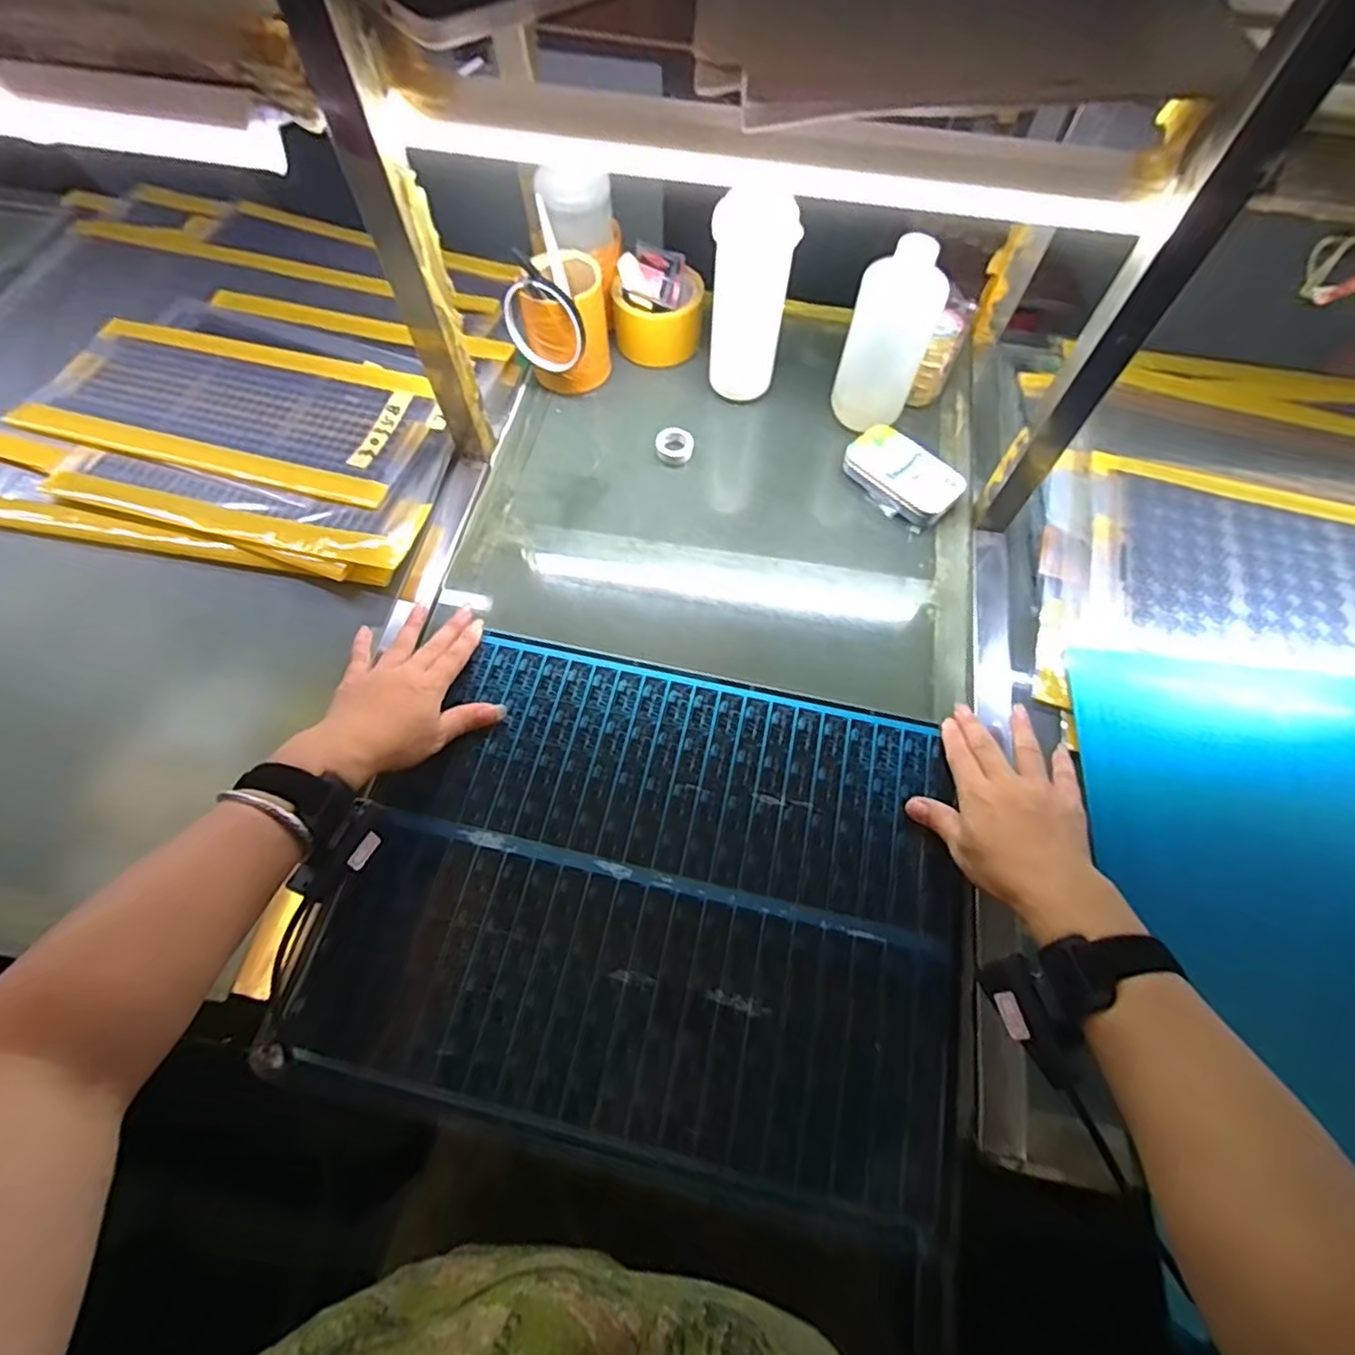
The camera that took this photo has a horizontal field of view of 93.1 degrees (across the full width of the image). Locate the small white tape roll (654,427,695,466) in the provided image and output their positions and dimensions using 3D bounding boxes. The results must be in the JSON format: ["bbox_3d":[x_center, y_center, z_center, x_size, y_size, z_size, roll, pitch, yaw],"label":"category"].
[{"bbox_3d":[-0.003,-0.236,0.654,0.039,0.016,0.035,6,66,3],"label":"small white tape roll"}]

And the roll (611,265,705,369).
[{"bbox_3d":[-0.020,-0.388,0.698,0.097,0.050,0.097,0,66,0],"label":"roll"}]

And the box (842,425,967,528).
[{"bbox_3d":[0.224,-0.200,0.638,0.071,0.030,0.112,-37,71,-15],"label":"box"}]

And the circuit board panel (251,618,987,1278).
[{"bbox_3d":[-0.010,0.148,0.471,0.434,0.023,0.331,13,66,6],"label":"circuit board panel"}]

